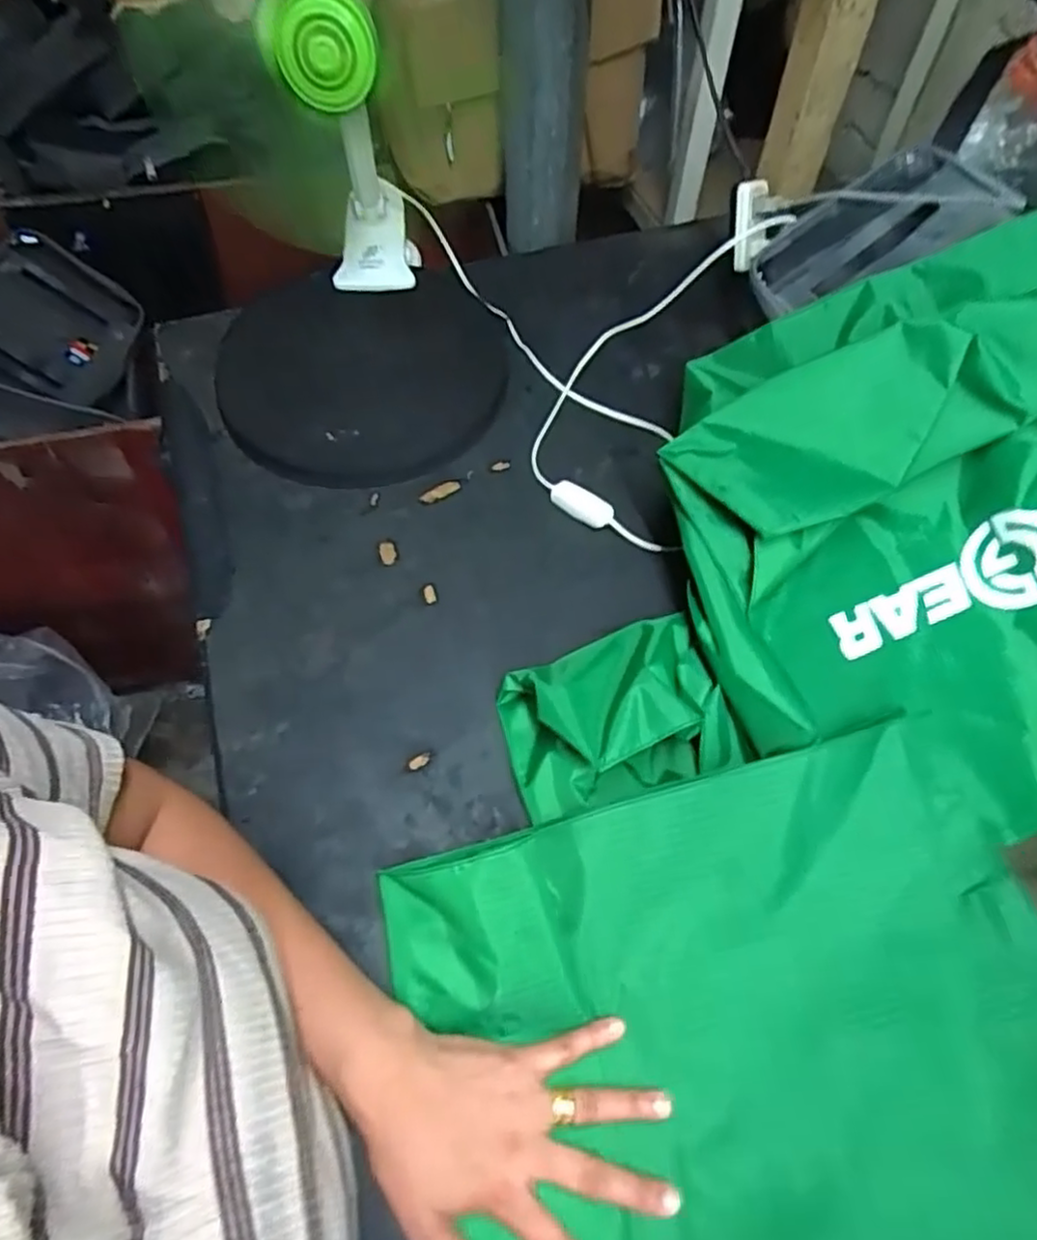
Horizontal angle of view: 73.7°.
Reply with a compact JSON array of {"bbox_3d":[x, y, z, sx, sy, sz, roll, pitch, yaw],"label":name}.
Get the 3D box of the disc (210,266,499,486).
[{"bbox_3d":[-0.159,-0.249,0.685,0.277,0.028,0.271,0,61,-1],"label":"disc"}]

